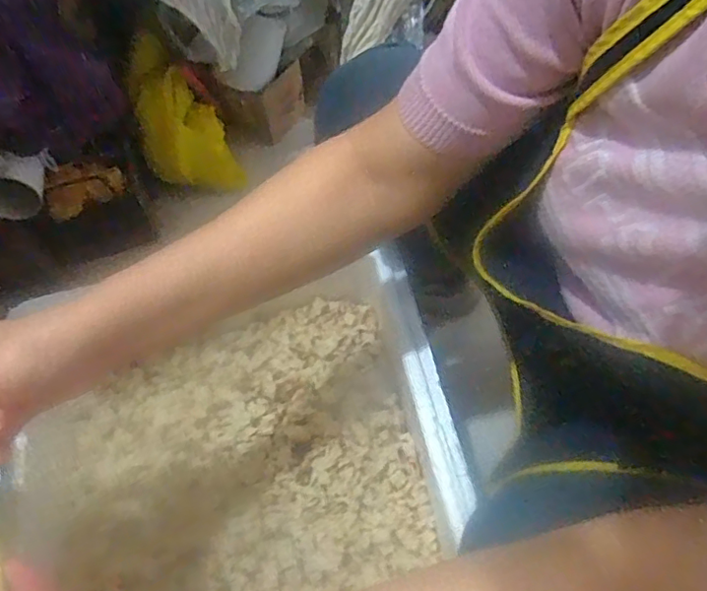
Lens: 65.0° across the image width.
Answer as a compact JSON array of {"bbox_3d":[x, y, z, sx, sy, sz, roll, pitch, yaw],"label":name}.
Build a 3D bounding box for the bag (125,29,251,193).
[{"bbox_3d":[-0.296,-0.285,0.926,0.062,0.308,0.132,20,61,34],"label":"bag"}]

